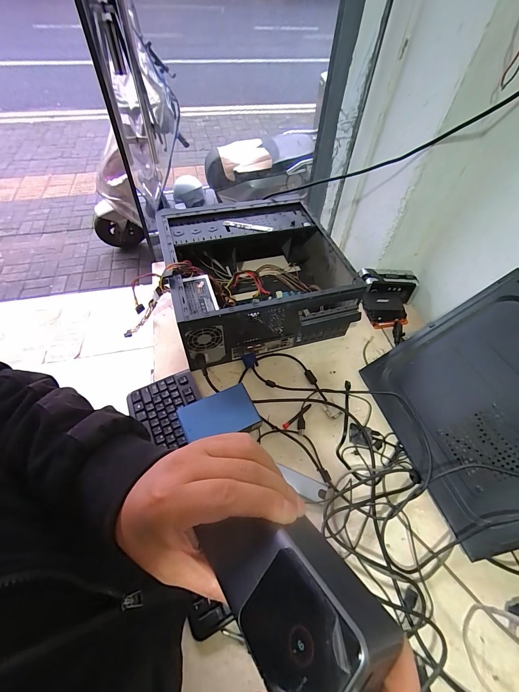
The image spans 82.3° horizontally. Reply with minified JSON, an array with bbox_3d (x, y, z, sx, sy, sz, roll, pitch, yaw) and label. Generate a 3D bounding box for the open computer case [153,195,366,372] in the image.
[{"bbox_3d":[-0.015,-0.183,0.788,0.415,0.209,0.428,-13,56,-11],"label":"open computer case"}]

